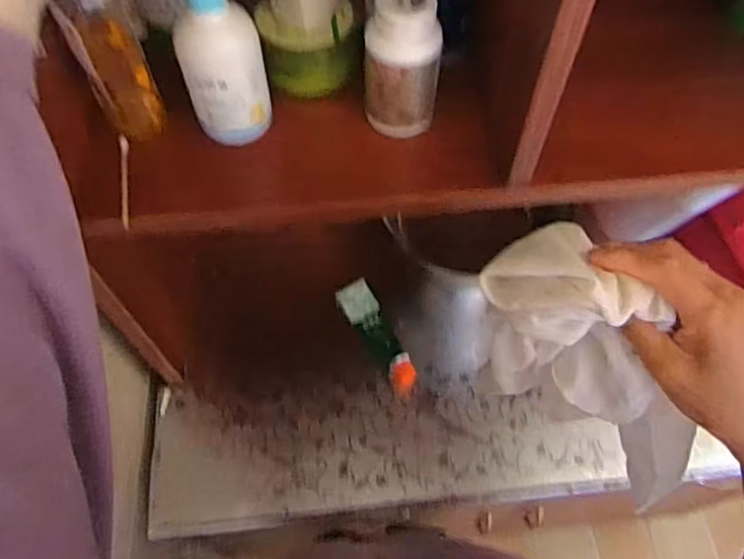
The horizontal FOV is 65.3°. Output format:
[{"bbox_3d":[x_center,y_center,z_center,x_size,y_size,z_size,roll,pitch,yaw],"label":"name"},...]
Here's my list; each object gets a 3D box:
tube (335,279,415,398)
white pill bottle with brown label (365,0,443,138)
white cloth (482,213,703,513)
[{"bbox_3d":[0.011,0.074,0.780,0.046,0.028,0.170,-28,65,-15],"label":"tube"},{"bbox_3d":[0.025,-0.179,0.487,0.065,0.114,0.054,3,61,1],"label":"white pill bottle with brown label"},{"bbox_3d":[0.143,0.059,0.383,0.073,0.101,0.198,-44,111,-21],"label":"white cloth"}]

